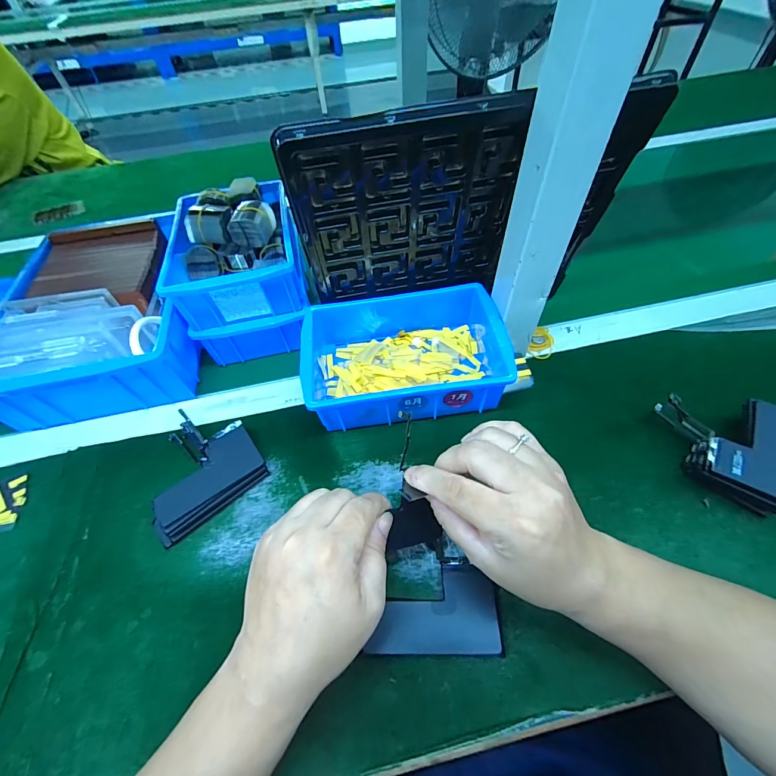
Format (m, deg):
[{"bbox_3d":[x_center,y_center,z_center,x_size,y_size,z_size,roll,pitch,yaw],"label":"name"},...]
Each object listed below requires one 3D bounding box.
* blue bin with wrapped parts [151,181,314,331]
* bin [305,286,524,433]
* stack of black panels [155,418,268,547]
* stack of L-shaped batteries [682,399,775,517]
[{"bbox_3d":[-0.168,-0.160,0.409,0.137,0.077,0.167,-13,54,-5],"label":"blue bin with wrapped parts"},{"bbox_3d":[0.016,-0.036,0.388,0.197,0.069,0.138,-7,53,0],"label":"bin"},{"bbox_3d":[-0.171,0.086,0.339,0.104,0.024,0.060,-38,59,-21],"label":"stack of black panels"},{"bbox_3d":[0.310,0.054,0.311,0.069,0.042,0.099,26,60,22],"label":"stack of L-shaped batteries"}]

